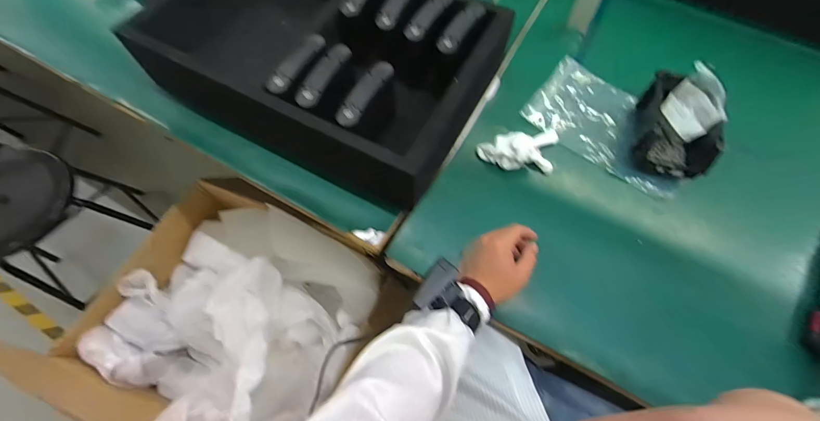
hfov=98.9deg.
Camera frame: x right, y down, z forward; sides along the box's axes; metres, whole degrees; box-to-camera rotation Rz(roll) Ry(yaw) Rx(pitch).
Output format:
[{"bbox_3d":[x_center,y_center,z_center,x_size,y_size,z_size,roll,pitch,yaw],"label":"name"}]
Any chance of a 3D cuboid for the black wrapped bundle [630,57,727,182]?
[{"bbox_3d":[0.427,-0.142,0.567,0.101,0.104,0.166,16,66,7],"label":"black wrapped bundle"}]

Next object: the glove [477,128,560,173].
[{"bbox_3d":[0.187,-0.098,0.585,0.142,0.048,0.077,-6,65,-3],"label":"glove"}]

